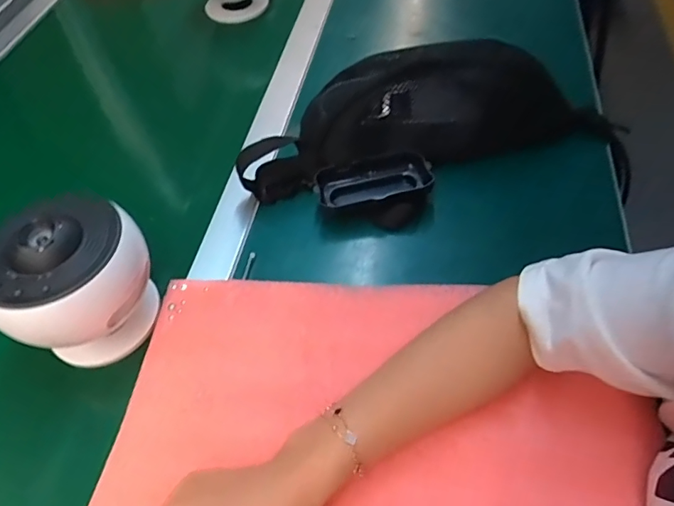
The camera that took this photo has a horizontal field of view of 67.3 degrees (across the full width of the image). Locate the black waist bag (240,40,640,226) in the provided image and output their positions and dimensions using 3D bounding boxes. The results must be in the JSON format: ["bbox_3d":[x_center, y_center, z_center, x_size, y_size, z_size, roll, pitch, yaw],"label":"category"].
[{"bbox_3d":[0.096,-0.121,0.497,0.374,0.095,0.173,3,54,4],"label":"black waist bag"}]

